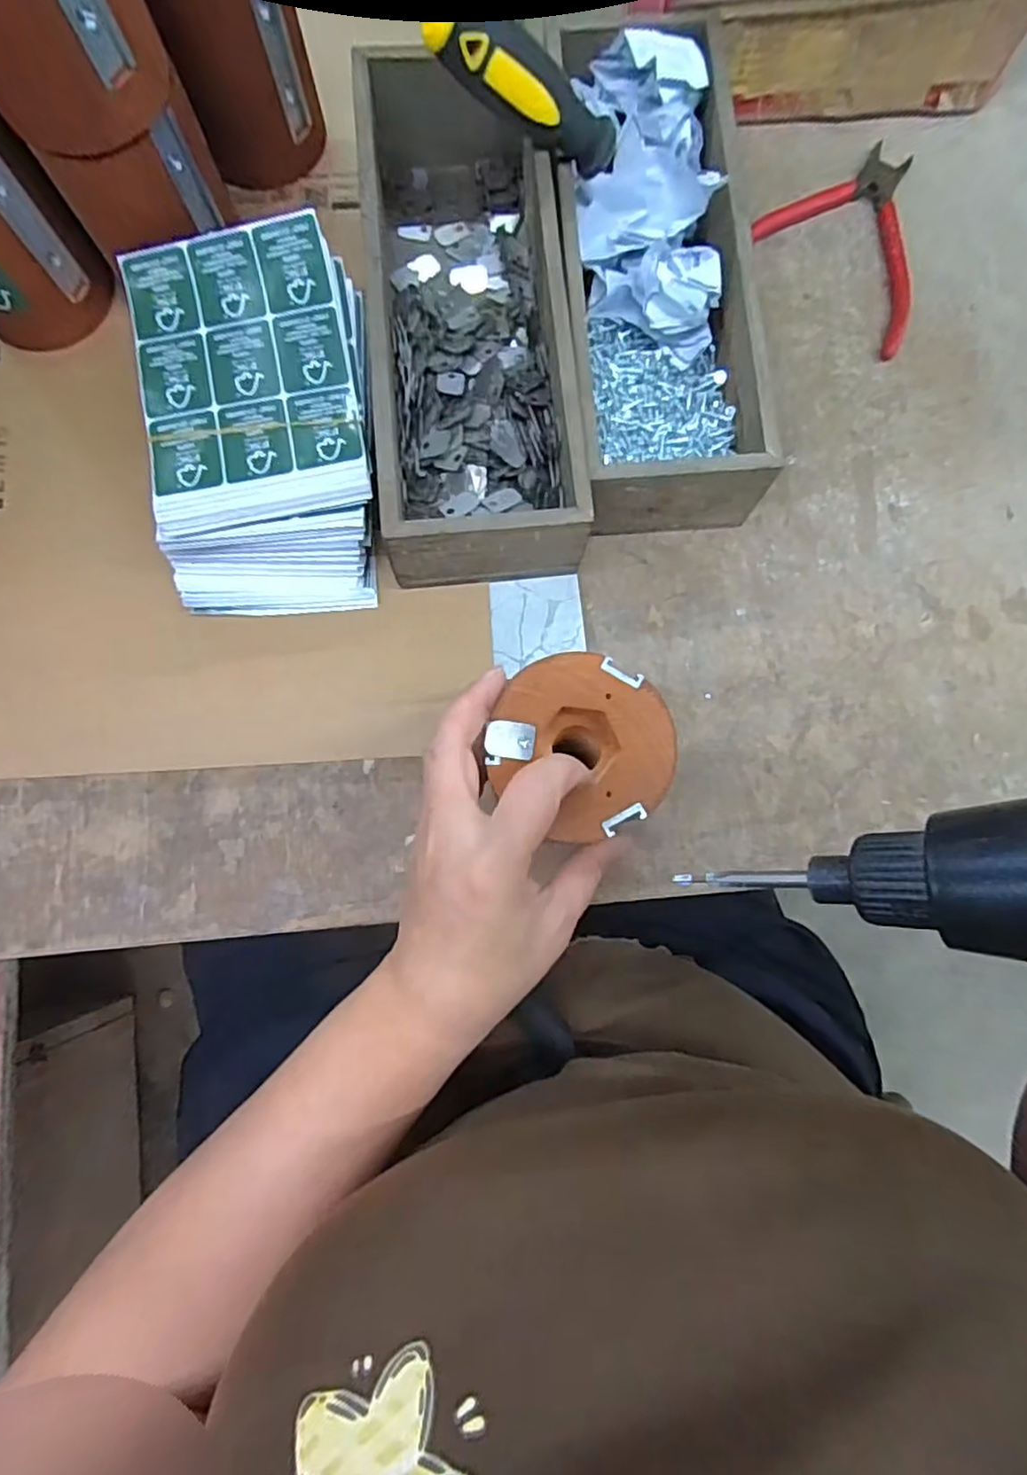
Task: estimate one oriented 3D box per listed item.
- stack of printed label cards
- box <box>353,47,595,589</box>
[{"bbox_3d":[-0.130,-0.161,0.347,0.117,0.063,0.183,-10,81,-2],"label":"stack of printed label cards"},{"bbox_3d":[-0.026,-0.234,0.363,0.108,0.073,0.297,-5,81,-1],"label":"box"}]

